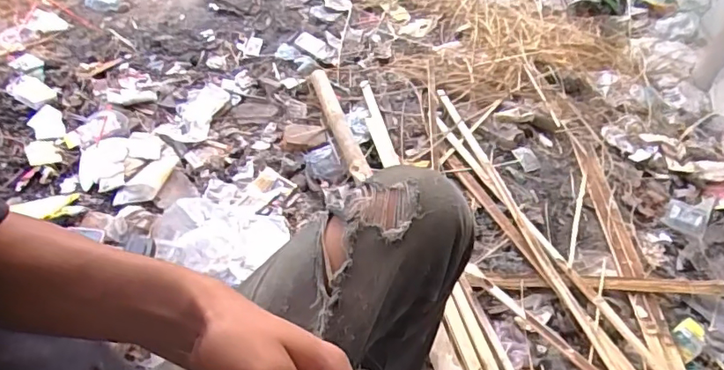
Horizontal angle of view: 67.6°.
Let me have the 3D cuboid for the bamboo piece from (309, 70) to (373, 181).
[{"bbox_3d":[-0.059,-0.150,1.280,0.046,0.039,0.373,-10,48,-16],"label":"bamboo piece"}]

